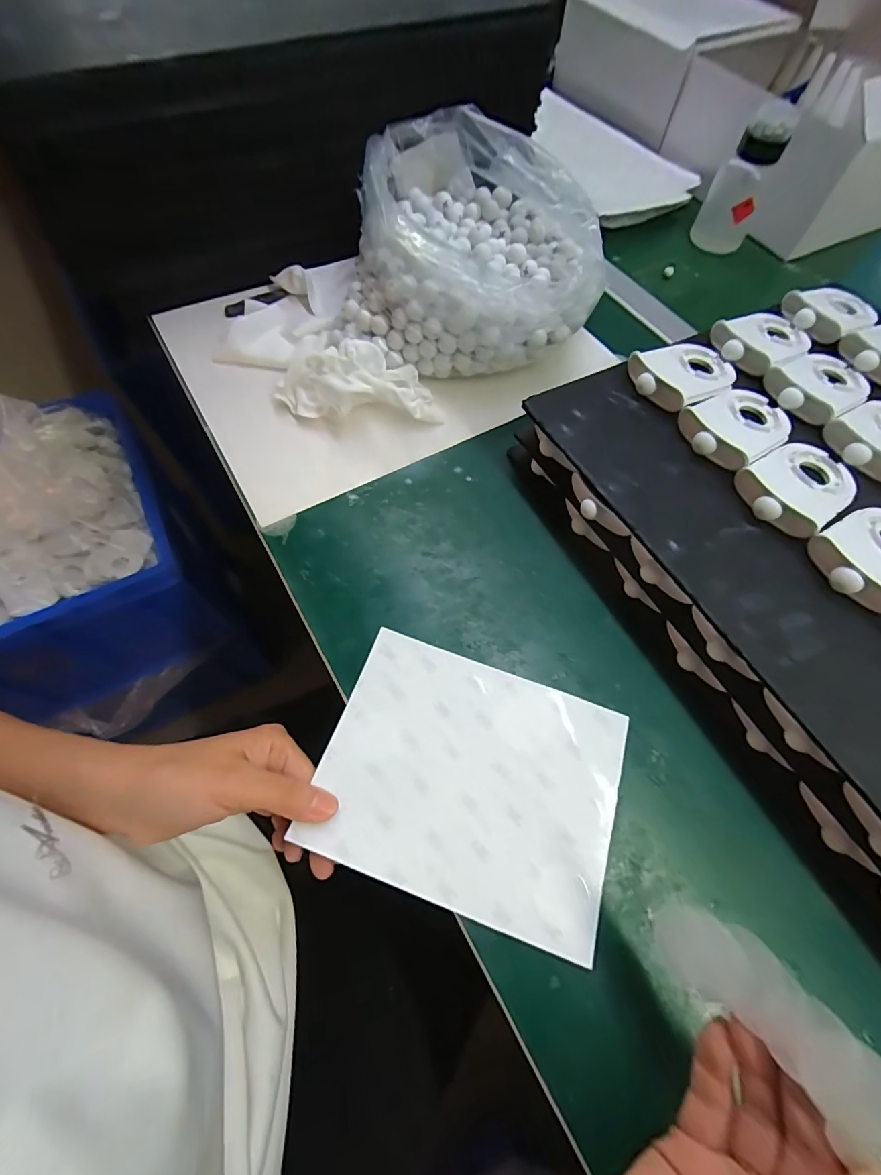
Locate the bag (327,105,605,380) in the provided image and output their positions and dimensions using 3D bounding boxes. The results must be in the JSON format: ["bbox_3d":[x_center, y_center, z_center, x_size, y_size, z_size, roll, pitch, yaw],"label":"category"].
[{"bbox_3d":[0.022,-0.311,0.425,0.214,0.113,0.241,3,63,-1],"label":"bag"}]

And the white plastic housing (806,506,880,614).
[{"bbox_3d":[0.275,-0.022,0.282,0.089,0.015,0.059,-27,67,-15],"label":"white plastic housing"}]

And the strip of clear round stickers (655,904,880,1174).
[{"bbox_3d":[0.130,0.166,0.173,0.008,0.037,0.091,8,20,-43],"label":"strip of clear round stickers"}]

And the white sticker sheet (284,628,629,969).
[{"bbox_3d":[0.017,0.113,0.276,0.171,0.010,0.135,19,64,7],"label":"white sticker sheet"}]

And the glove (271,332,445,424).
[{"bbox_3d":[-0.071,-0.175,0.395,0.141,0.043,0.056,1,63,-2],"label":"glove"}]

